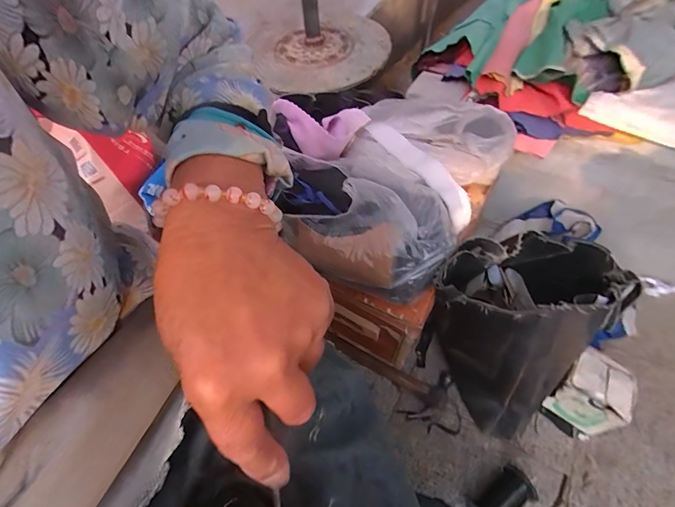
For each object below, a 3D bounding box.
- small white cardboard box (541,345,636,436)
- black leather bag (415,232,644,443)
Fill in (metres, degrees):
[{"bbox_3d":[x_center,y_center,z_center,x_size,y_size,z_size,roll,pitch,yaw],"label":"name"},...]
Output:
[{"bbox_3d":[0.444,0.240,0.604,0.099,0.120,0.114,30,58,22],"label":"small white cardboard box"},{"bbox_3d":[0.326,0.110,0.622,0.314,0.277,0.234,-35,59,-24],"label":"black leather bag"}]

